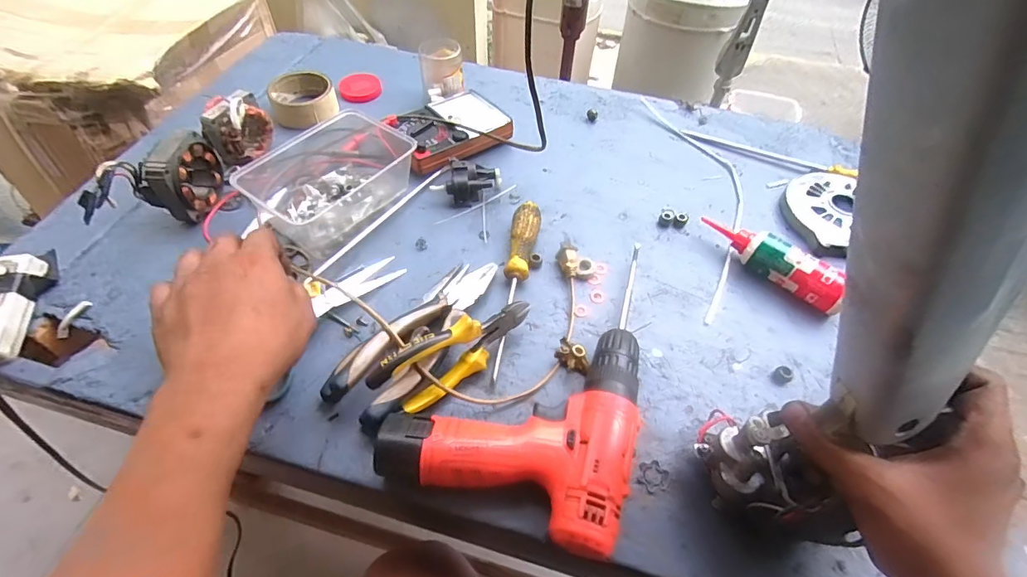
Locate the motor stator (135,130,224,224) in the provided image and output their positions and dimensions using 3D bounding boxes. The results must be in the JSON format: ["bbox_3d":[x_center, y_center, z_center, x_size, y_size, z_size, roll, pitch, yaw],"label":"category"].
[{"bbox_3d":[-0.369,-0.128,0.521,0.045,0.080,0.088,6,53,0],"label":"motor stator"}]

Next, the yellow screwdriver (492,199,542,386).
[{"bbox_3d":[-0.002,-0.007,0.479,0.028,0.033,0.209,11,53,4],"label":"yellow screwdriver"}]

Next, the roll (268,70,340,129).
[{"bbox_3d":[-0.292,-0.263,0.653,0.083,0.032,0.093,-18,56,-18],"label":"roll"}]

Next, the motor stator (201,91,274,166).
[{"bbox_3d":[-0.340,-0.199,0.577,0.054,0.074,0.073,5,53,-1],"label":"motor stator"}]

